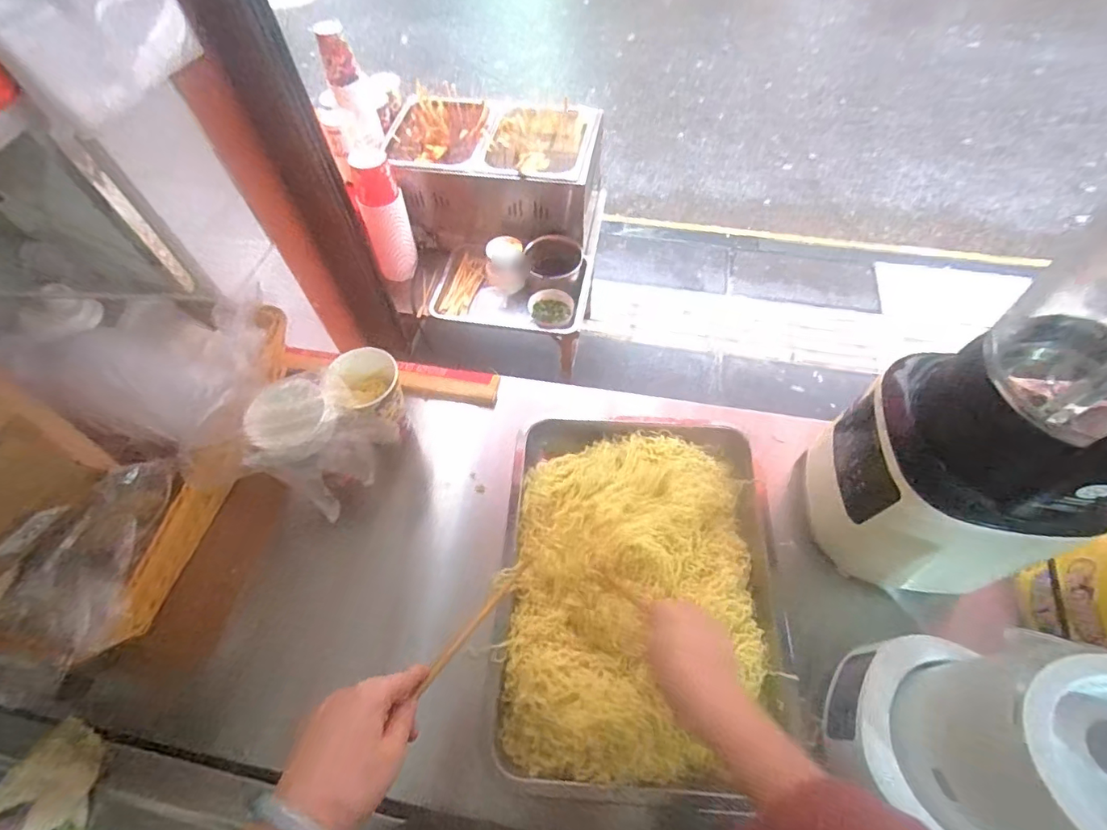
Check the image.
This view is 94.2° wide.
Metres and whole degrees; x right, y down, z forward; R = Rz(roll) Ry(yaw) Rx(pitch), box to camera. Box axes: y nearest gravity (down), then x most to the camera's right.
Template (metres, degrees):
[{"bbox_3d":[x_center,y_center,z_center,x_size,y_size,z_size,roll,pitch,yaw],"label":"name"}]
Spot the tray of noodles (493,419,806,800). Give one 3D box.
[{"bbox_3d":[0.102,0.176,0.562,0.287,0.065,0.381,3,59,3],"label":"tray of noodles"}]

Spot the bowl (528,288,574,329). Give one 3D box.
[{"bbox_3d":[-0.005,-0.269,1.300,0.111,0.049,0.092,-9,59,-4],"label":"bowl"}]

